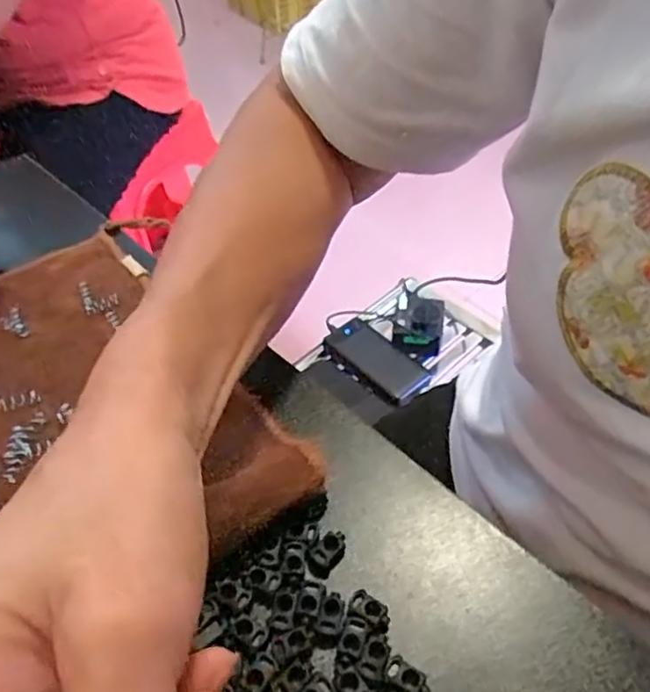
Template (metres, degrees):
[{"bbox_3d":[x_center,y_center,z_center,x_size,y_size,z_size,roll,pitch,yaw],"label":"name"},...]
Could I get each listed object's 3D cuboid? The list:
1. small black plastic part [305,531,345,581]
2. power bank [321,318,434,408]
[{"bbox_3d":[0.000,0.082,0.238,0.012,0.004,0.019,31,57,28],"label":"small black plastic part"},{"bbox_3d":[0.074,0.019,0.865,0.078,0.019,0.152,-35,55,-26],"label":"power bank"}]

